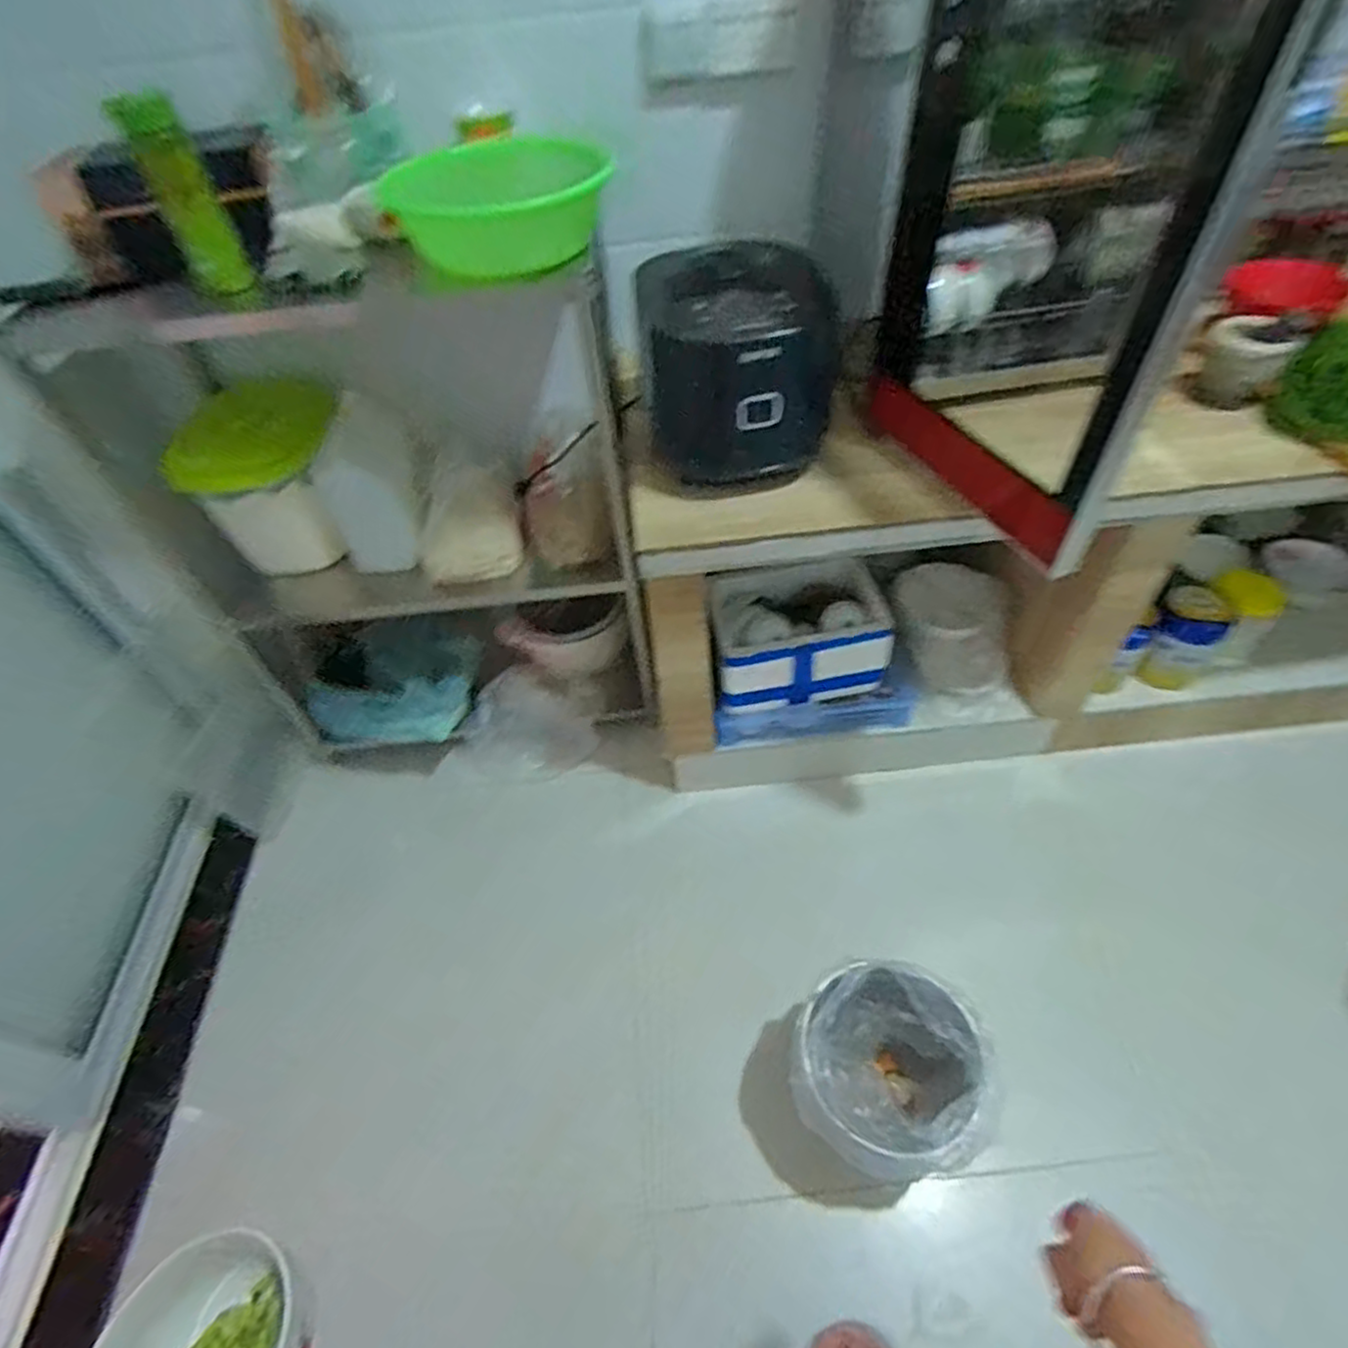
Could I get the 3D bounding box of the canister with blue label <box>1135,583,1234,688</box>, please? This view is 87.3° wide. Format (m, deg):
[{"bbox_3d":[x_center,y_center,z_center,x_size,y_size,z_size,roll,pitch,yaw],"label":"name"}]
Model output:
[{"bbox_3d":[1.027,-0.066,1.429,0.112,0.238,0.103,34,60,29],"label":"canister with blue label"}]

